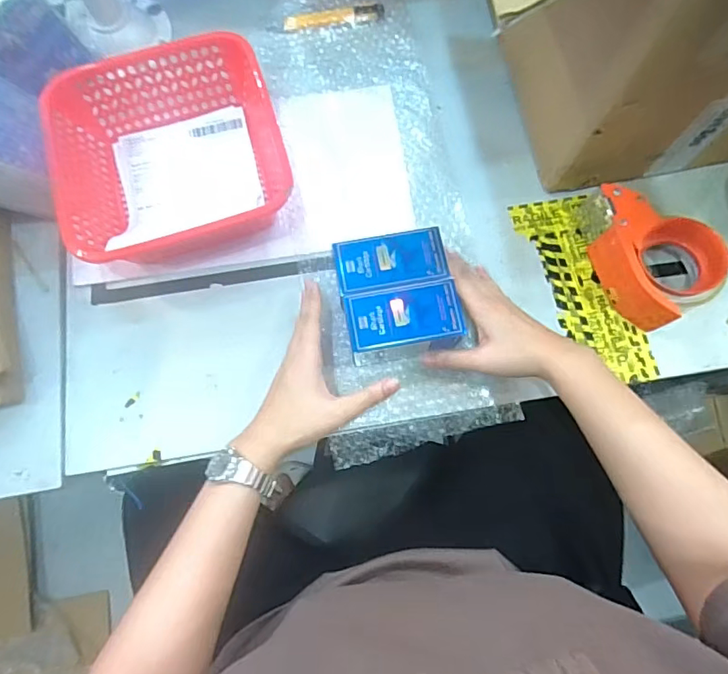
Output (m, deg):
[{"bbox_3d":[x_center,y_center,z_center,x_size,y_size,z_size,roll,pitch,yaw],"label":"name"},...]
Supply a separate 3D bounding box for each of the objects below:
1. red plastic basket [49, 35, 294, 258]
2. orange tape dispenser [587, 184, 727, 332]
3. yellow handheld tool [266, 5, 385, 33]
[{"bbox_3d":[-0.200,-0.190,0.527,0.218,0.080,0.217,-17,76,-3],"label":"red plastic basket"},{"bbox_3d":[0.285,-0.088,0.496,0.101,0.061,0.142,-28,76,-5],"label":"orange tape dispenser"},{"bbox_3d":[-0.047,-0.395,0.613,0.141,0.006,0.026,-6,75,0],"label":"yellow handheld tool"}]

